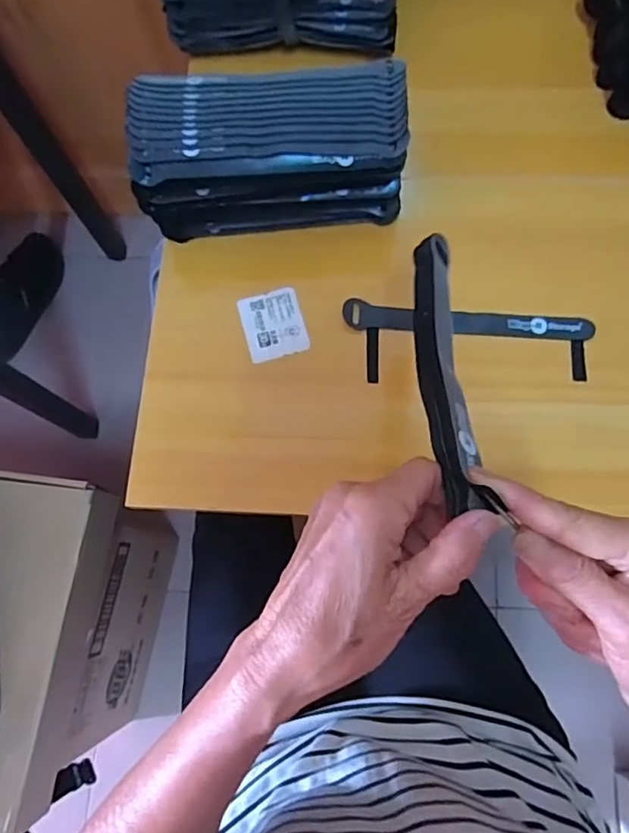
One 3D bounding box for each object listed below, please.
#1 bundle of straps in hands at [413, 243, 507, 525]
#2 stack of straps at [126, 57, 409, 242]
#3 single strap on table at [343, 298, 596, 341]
[{"bbox_3d":[0.070,-0.032,0.299,0.025,0.016,0.188,1,53,2],"label":"bundle of straps in hands"},{"bbox_3d":[-0.033,-0.207,0.440,0.203,0.089,0.085,-4,75,1],"label":"stack of straps"},{"bbox_3d":[0.123,-0.077,0.450,0.194,0.009,0.024,4,75,3],"label":"single strap on table"}]

